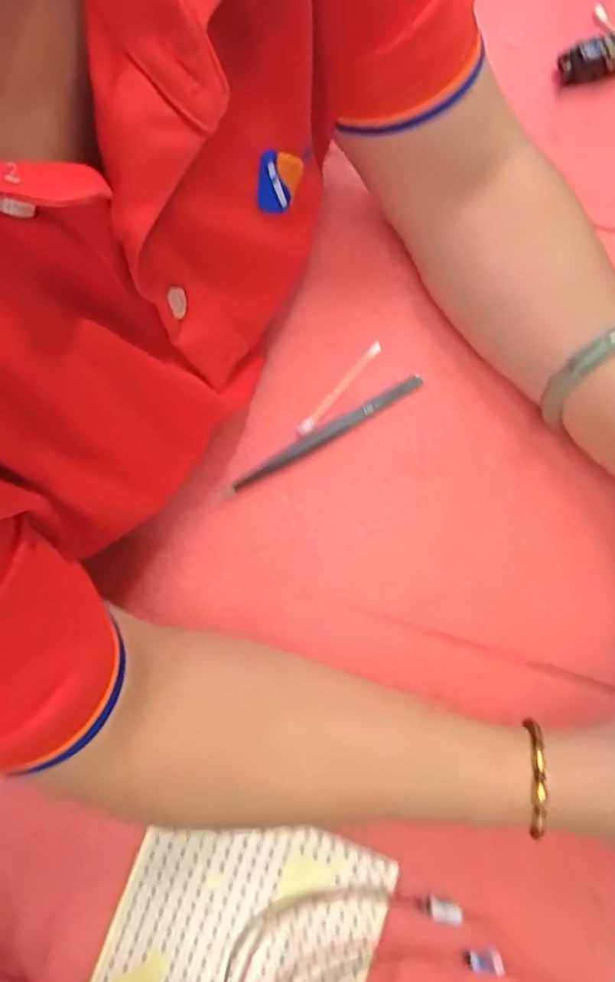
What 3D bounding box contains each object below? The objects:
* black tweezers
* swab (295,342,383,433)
[{"bbox_3d":[0.009,-0.033,0.358,0.129,0.008,0.010,-31,79,-7],"label":"black tweezers"},{"bbox_3d":[0.019,-0.061,0.362,0.007,0.004,0.070,41,80,8],"label":"swab"}]

